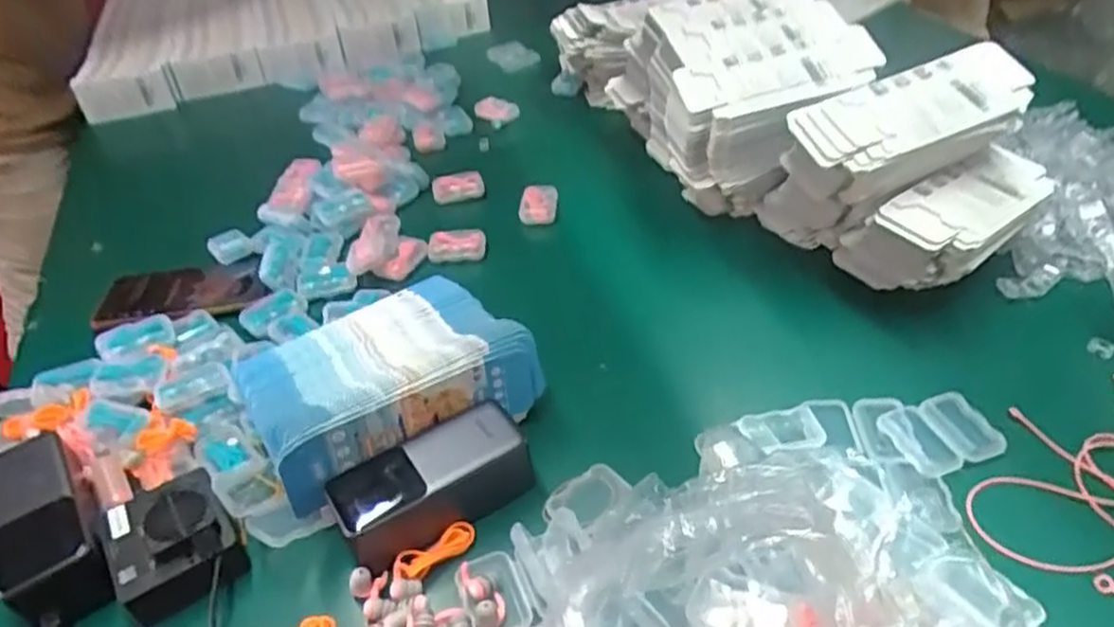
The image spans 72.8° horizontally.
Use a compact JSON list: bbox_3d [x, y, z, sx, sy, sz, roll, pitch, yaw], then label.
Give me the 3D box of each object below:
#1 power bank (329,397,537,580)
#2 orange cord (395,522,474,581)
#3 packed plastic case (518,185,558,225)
[{"bbox_3d":[-0.083,0.117,0.511,0.130,0.052,0.059,-22,45,-19],"label":"power bank"},{"bbox_3d":[-0.078,0.154,0.489,0.054,0.011,0.020,-21,45,-19],"label":"orange cord"},{"bbox_3d":[-0.020,-0.115,0.795,0.041,0.044,0.019,-4,40,1],"label":"packed plastic case"}]

